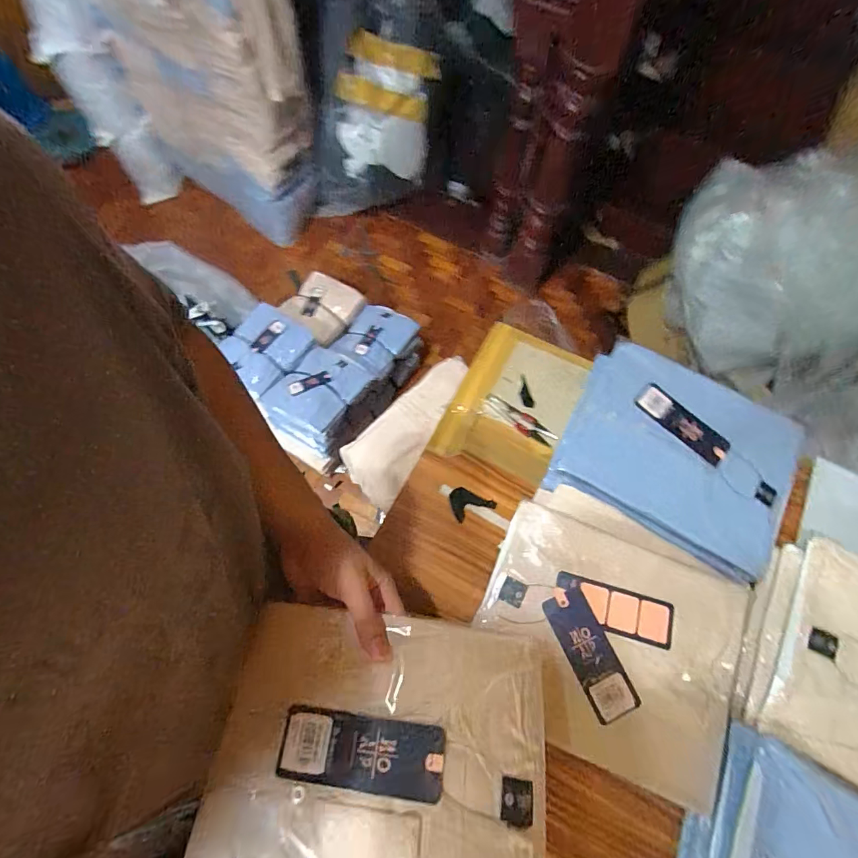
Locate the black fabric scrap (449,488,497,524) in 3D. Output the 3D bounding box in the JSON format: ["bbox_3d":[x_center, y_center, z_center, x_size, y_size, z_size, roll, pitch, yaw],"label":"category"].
[{"bbox_3d":[0.053,0.091,0.565,0.053,0.005,0.040,-21,70,-9],"label":"black fabric scrap"}]

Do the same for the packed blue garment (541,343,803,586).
[{"bbox_3d":[0.302,0.027,0.542,0.258,0.019,0.225,28,70,10],"label":"packed blue garment"}]

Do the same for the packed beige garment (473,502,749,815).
[{"bbox_3d":[0.182,0.217,0.453,0.257,0.027,0.217,22,69,8],"label":"packed beige garment"}]

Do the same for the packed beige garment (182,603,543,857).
[{"bbox_3d":[-0.044,0.252,0.320,0.247,0.045,0.211,6,68,1],"label":"packed beige garment"}]

